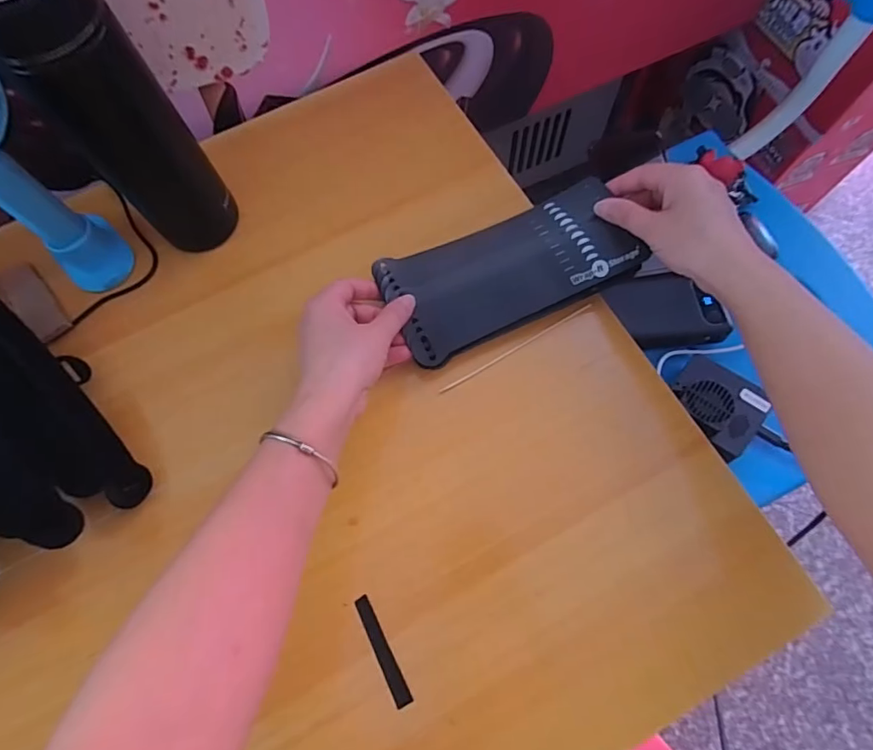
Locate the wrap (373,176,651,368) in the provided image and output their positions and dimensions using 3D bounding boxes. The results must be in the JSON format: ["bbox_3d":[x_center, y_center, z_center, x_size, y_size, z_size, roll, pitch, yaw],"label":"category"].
[{"bbox_3d":[0.058,-0.086,0.400,0.197,0.017,0.093,-25,71,-6],"label":"wrap"}]

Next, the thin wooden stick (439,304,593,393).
[{"bbox_3d":[0.064,-0.022,0.390,0.140,0.004,0.004,-30,72,-10],"label":"thin wooden stick"}]

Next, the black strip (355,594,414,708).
[{"bbox_3d":[-0.037,0.185,0.331,0.011,0.004,0.071,-27,73,-7],"label":"black strip"}]

